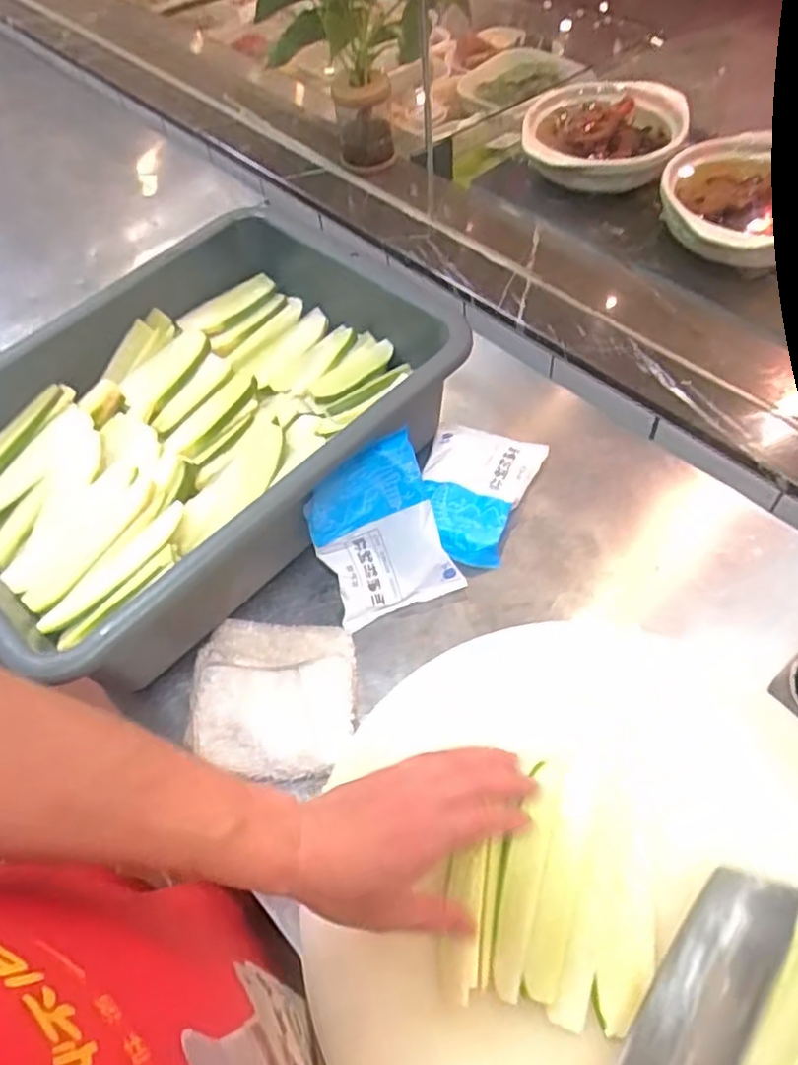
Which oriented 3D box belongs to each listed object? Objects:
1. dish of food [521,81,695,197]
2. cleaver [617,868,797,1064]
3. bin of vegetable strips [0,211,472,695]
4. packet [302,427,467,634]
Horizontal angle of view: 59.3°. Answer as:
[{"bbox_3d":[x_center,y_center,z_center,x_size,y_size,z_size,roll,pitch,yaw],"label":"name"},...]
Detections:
[{"bbox_3d":[0.320,-0.619,1.100,0.237,0.085,0.219,-2,57,3],"label":"dish of food"},{"bbox_3d":[0.150,0.304,0.382,0.022,0.079,0.263,40,71,-3],"label":"cleaver"},{"bbox_3d":[-0.220,-0.111,0.730,0.383,0.120,0.510,38,67,25],"label":"bin of vegetable strips"},{"bbox_3d":[-0.021,0.001,0.677,0.117,0.023,0.157,-21,96,-2],"label":"packet"}]

